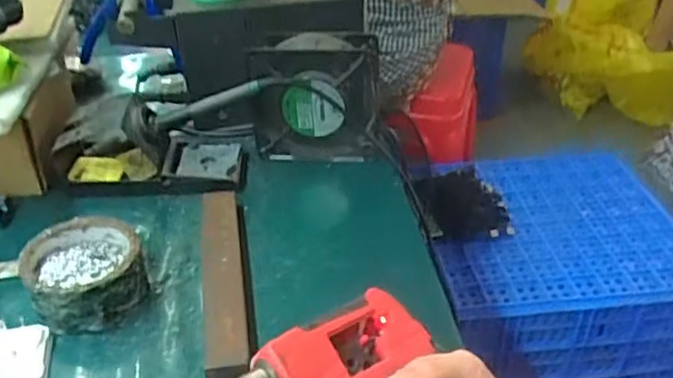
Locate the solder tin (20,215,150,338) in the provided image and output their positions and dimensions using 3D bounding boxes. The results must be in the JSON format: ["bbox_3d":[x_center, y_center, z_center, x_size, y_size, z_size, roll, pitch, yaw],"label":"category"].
[{"bbox_3d":[-0.188,0.063,0.475,0.079,0.044,0.082,-24,41,-29],"label":"solder tin"}]

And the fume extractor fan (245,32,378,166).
[{"bbox_3d":[-0.021,-0.076,0.599,0.116,0.131,0.033,-2,35,-3],"label":"fume extractor fan"}]

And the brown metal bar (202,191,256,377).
[{"bbox_3d":[-0.084,0.064,0.488,0.034,0.024,0.192,-6,36,-8],"label":"brown metal bar"}]

